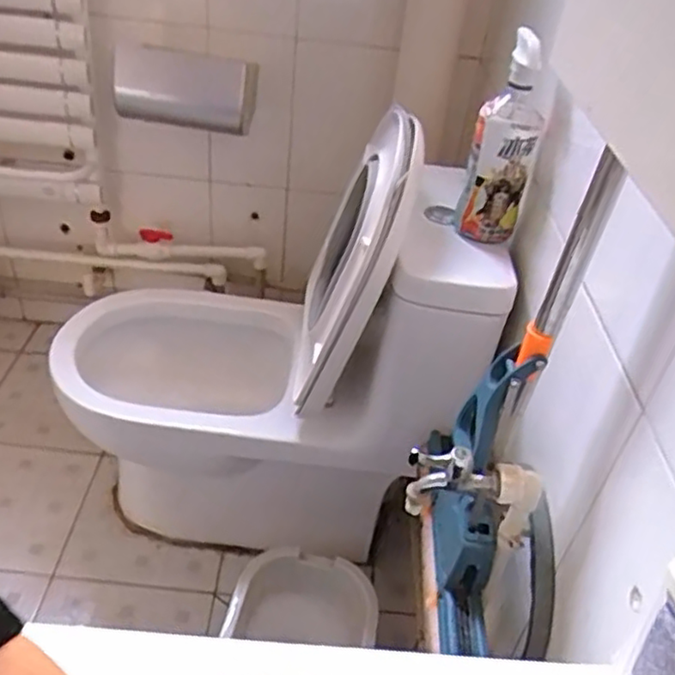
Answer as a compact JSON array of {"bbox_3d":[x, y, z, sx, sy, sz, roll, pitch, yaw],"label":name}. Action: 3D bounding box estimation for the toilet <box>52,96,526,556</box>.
[{"bbox_3d":[-0.128,0.031,1.172,0.700,0.732,0.381,11,39,5],"label":"toilet"}]

